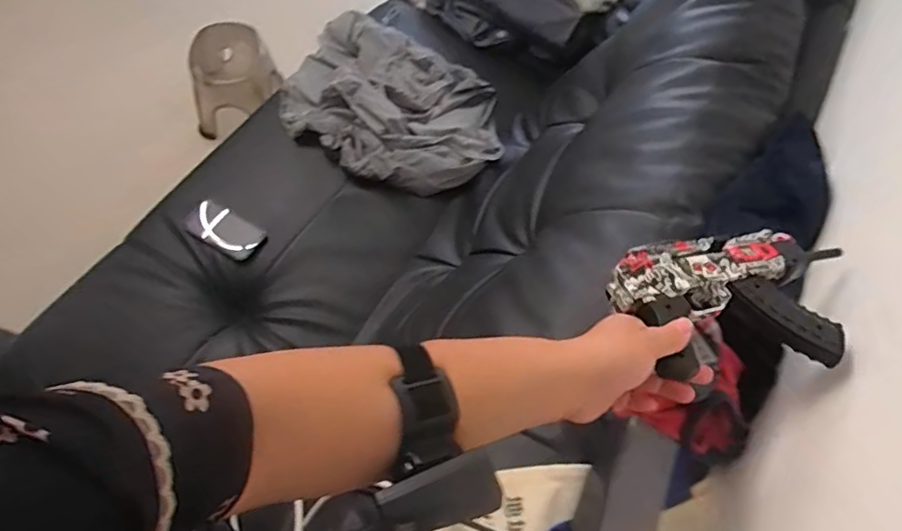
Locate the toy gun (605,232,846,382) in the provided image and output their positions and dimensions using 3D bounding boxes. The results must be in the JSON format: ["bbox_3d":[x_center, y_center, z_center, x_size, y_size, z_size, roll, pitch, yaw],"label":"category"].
[{"bbox_3d":[0.246,0.027,0.476,0.211,0.043,0.130,-4,65,-5],"label":"toy gun"}]

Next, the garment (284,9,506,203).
[{"bbox_3d":[-0.137,-0.392,1.296,0.551,0.081,0.421,30,66,11],"label":"garment"}]

